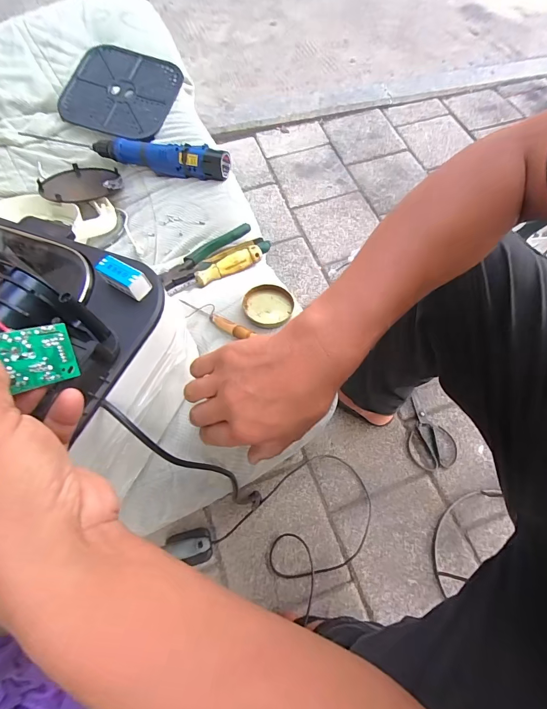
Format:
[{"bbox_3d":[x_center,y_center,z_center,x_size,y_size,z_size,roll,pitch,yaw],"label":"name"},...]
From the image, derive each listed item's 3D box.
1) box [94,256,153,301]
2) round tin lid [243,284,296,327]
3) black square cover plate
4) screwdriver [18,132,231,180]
[{"bbox_3d":[-0.142,-0.072,0.334,0.050,0.022,0.021,29,69,15],"label":"box"},{"bbox_3d":[-0.007,-0.064,0.472,0.064,0.011,0.061,-1,64,2],"label":"round tin lid"},{"bbox_3d":[-0.318,-0.550,0.745,0.203,0.017,0.221,18,79,0],"label":"black square cover plate"},{"bbox_3d":[-0.283,-0.395,0.681,0.420,0.047,0.049,18,67,11],"label":"screwdriver"}]

